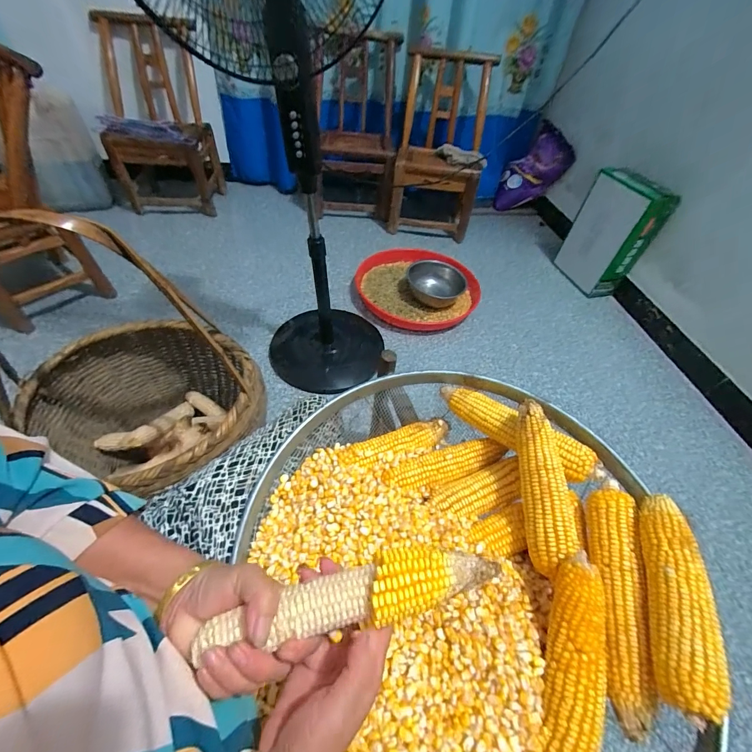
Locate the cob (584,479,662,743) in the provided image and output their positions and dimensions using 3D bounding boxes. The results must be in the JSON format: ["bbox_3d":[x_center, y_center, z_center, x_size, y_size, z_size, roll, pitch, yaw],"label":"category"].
[{"bbox_3d":[0.268,0.234,0.390,0.051,0.041,0.247,15,51,6],"label":"cob"}]

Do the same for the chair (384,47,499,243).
[{"bbox_3d":[0.280,-0.991,1.542,0.377,0.610,0.380,8,51,1],"label":"chair"}]

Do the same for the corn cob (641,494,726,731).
[{"bbox_3d":[0.307,0.221,0.356,0.045,0.039,0.196,18,51,8],"label":"corn cob"}]

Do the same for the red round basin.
[{"bbox_3d":[0.142,-0.348,1.321,0.381,0.089,0.455,-30,60,-26],"label":"red round basin"}]

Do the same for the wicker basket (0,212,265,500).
[{"bbox_3d":[-0.410,-0.022,0.612,0.391,0.534,0.301,32,55,19],"label":"wicker basket"}]

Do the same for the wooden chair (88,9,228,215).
[{"bbox_3d":[-0.887,-1.000,1.394,0.388,0.590,0.328,-3,51,-8],"label":"wooden chair"}]

